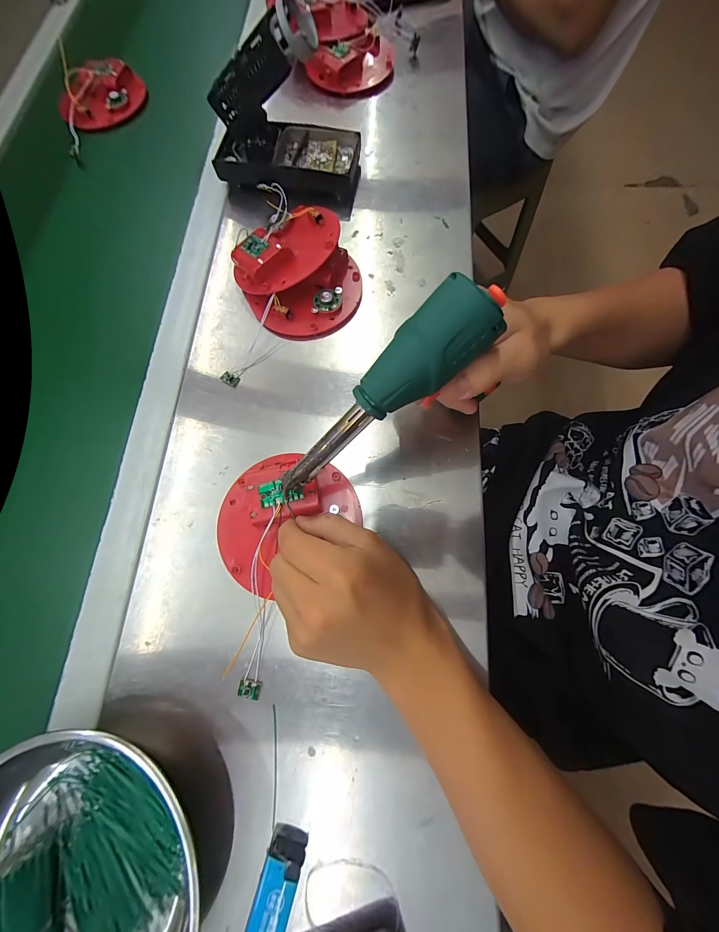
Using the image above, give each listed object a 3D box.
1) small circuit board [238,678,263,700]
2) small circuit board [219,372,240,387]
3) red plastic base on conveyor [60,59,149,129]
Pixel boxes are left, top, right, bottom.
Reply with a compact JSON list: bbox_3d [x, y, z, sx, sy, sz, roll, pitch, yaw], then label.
[{"bbox_3d":[-0.084,0.170,0.233,0.016,0.006,0.010,11,75,5],"label":"small circuit board"},{"bbox_3d":[-0.130,-0.088,0.307,0.017,0.005,0.013,32,78,10],"label":"small circuit board"},{"bbox_3d":[-0.368,-0.528,0.434,0.118,0.028,0.093,-28,76,-6],"label":"red plastic base on conveyor"}]

